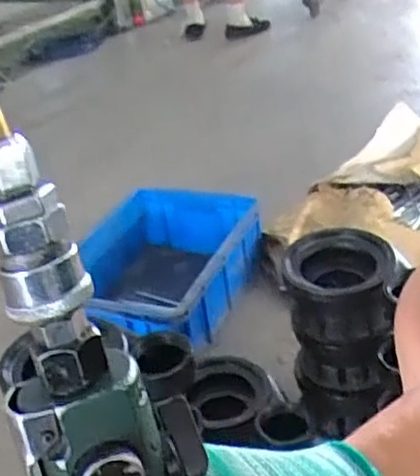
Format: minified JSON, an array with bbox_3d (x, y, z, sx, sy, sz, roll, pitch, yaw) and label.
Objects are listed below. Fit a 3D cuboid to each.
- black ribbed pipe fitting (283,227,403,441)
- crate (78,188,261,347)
[{"bbox_3d":[0.177,0.142,0.968,0.134,0.265,0.126,-10,29,-3],"label":"black ribbed pipe fitting"},{"bbox_3d":[-0.109,0.075,1.275,0.319,0.171,0.379,5,32,22],"label":"crate"}]

